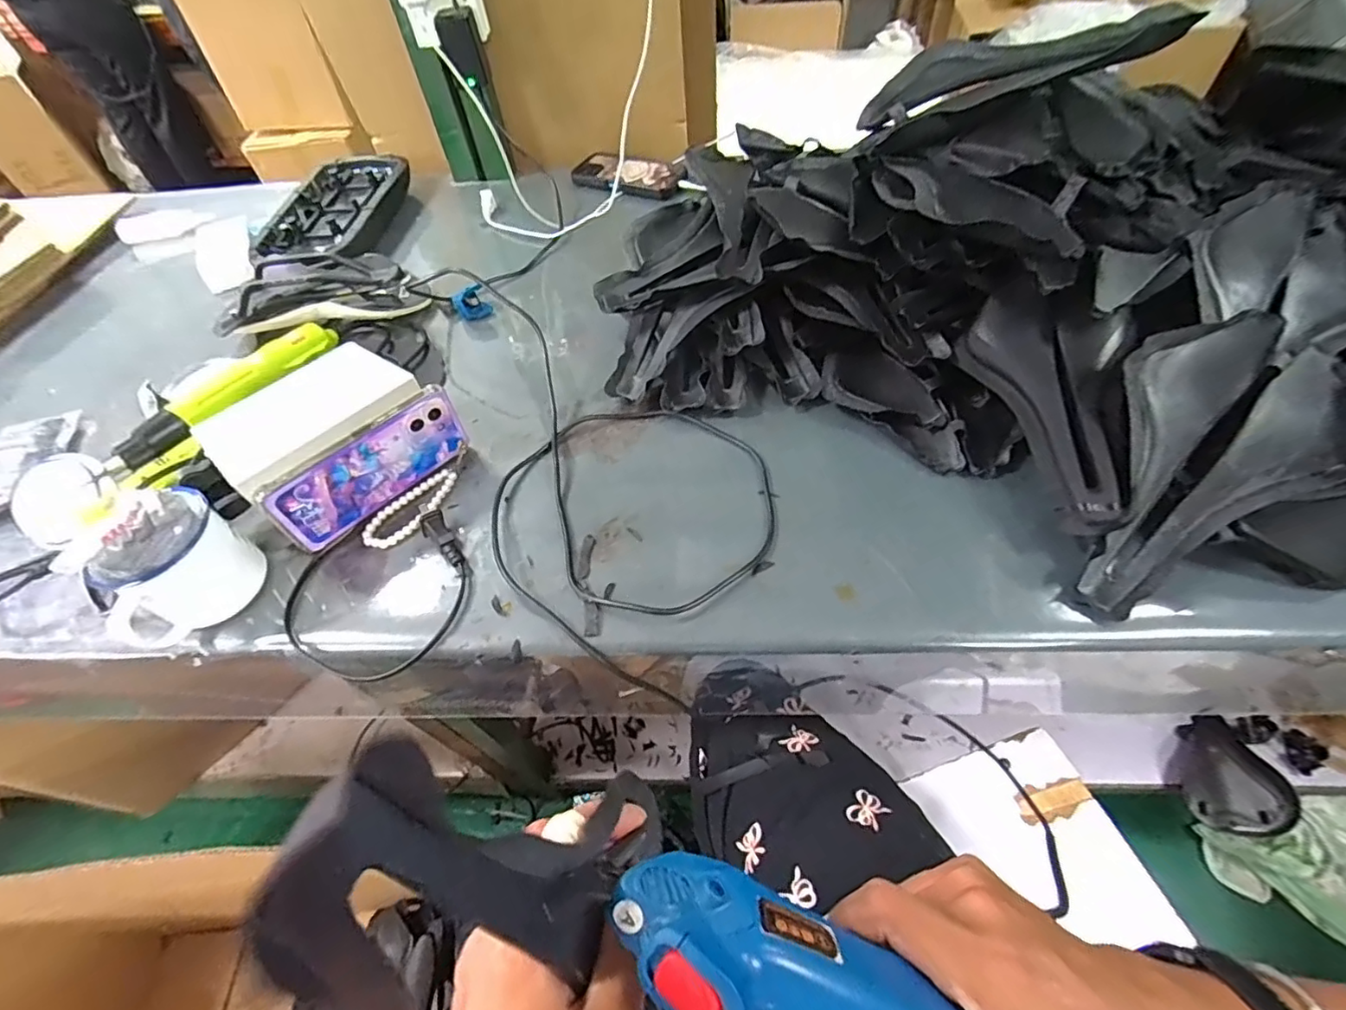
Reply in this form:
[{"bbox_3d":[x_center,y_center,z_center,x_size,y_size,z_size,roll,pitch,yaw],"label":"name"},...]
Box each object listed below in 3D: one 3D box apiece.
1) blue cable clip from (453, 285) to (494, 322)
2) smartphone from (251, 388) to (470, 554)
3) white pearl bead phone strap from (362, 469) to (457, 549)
[{"bbox_3d":[-0.237,-0.236,0.680,0.040,0.037,0.018,-32,58,-18],"label":"blue cable clip"},{"bbox_3d":[-0.255,-0.032,0.495,0.015,0.076,0.164,35,64,25],"label":"smartphone"},{"bbox_3d":[-0.235,0.002,0.518,0.044,0.007,0.094,21,58,18],"label":"white pearl bead phone strap"}]

